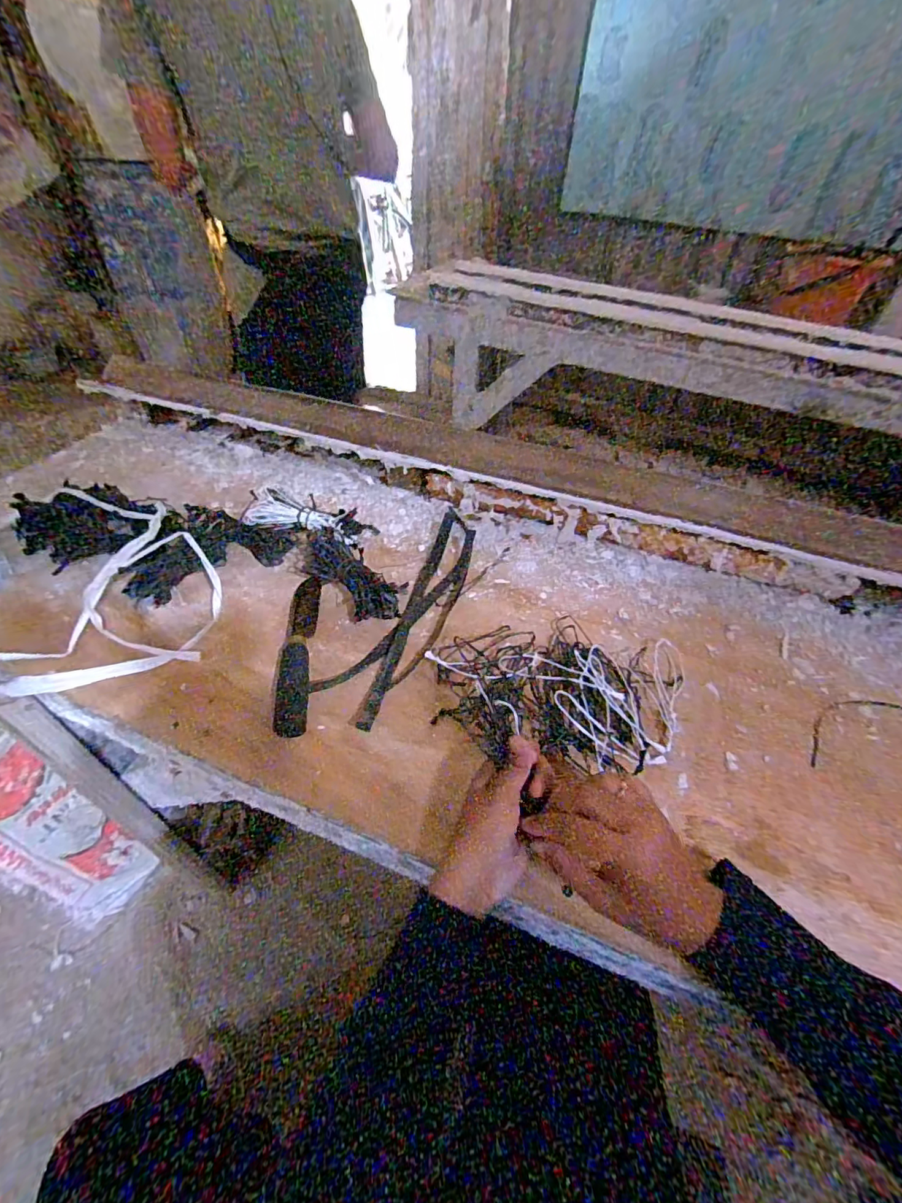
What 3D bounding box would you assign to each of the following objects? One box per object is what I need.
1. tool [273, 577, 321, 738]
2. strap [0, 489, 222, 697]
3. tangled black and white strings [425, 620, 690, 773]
[{"bbox_3d":[-0.157,0.046,0.485,0.034,0.014,0.201,-3,47,-7],"label":"tool"},{"bbox_3d":[-0.376,-0.015,0.510,0.257,0.051,0.248,3,47,-3],"label":"strap"},{"bbox_3d":[0.110,0.080,0.466,0.244,0.032,0.157,7,47,2],"label":"tangled black and white strings"}]

